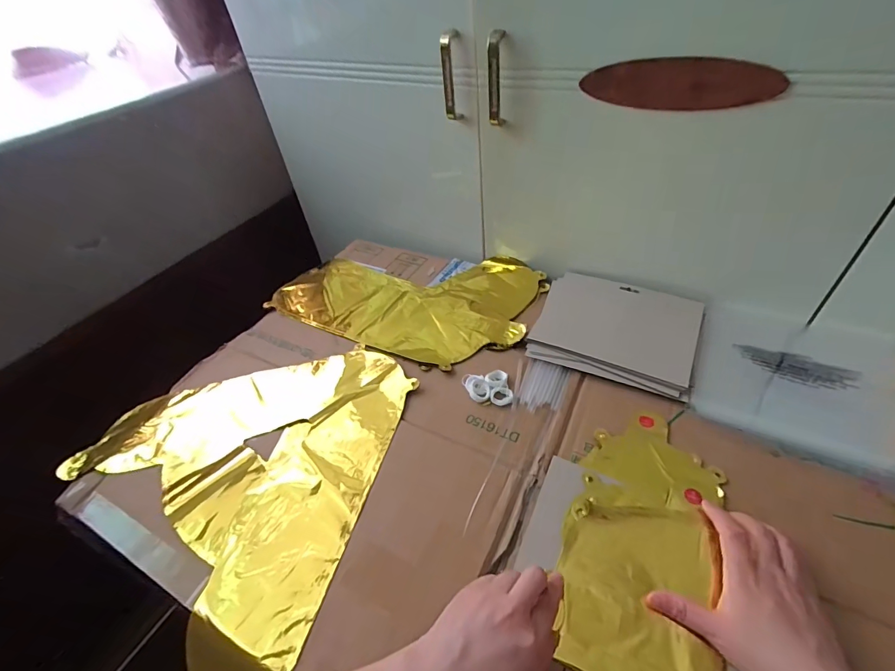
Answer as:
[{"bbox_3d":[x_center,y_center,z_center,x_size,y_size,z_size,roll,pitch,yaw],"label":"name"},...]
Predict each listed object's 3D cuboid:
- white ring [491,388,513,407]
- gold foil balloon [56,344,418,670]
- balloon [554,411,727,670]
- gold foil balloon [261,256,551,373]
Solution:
[{"bbox_3d":[0.064,0.073,0.494,0.025,0.008,0.021,12,48,18],"label":"white ring"},{"bbox_3d":[-0.248,0.133,0.473,0.355,0.010,0.345,11,48,17],"label":"gold foil balloon"},{"bbox_3d":[0.178,0.177,0.380,0.126,0.018,0.251,12,49,18],"label":"balloon"},{"bbox_3d":[-0.067,-0.068,0.664,0.397,0.024,0.258,14,49,20],"label":"gold foil balloon"}]

